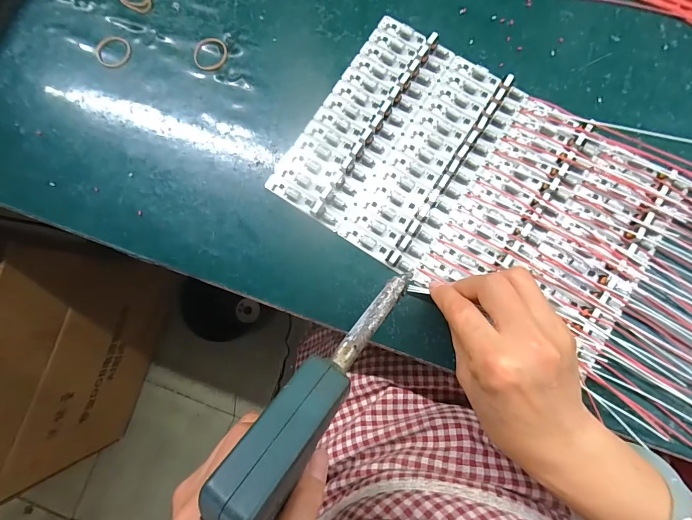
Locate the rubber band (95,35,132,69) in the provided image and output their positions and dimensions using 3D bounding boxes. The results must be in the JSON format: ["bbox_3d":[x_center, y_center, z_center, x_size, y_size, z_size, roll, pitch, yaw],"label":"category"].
[{"bbox_3d":[-0.216,-0.193,0.325,0.033,0.004,0.031,0,83,3],"label":"rubber band"}]

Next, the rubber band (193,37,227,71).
[{"bbox_3d":[-0.124,-0.187,0.319,0.031,0.004,0.031,0,83,3],"label":"rubber band"}]

